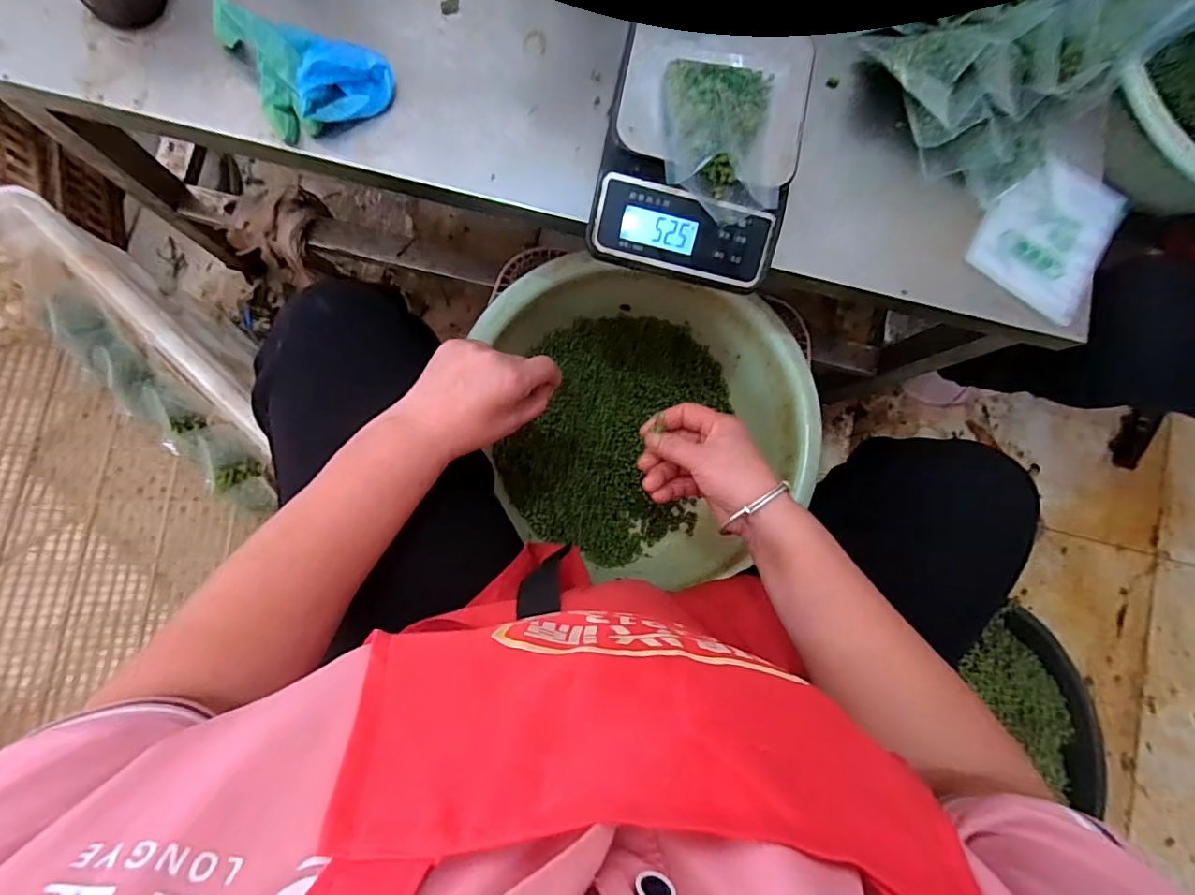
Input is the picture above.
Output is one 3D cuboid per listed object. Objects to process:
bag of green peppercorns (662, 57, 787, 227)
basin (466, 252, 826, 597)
[{"bbox_3d":[0.096,-0.234,0.398,0.093,0.036,0.128,5,84,-6],"label":"bag of green peppercorns"},{"bbox_3d":[0.053,-0.029,0.616,0.330,0.132,0.341,1,84,-7],"label":"basin"}]

